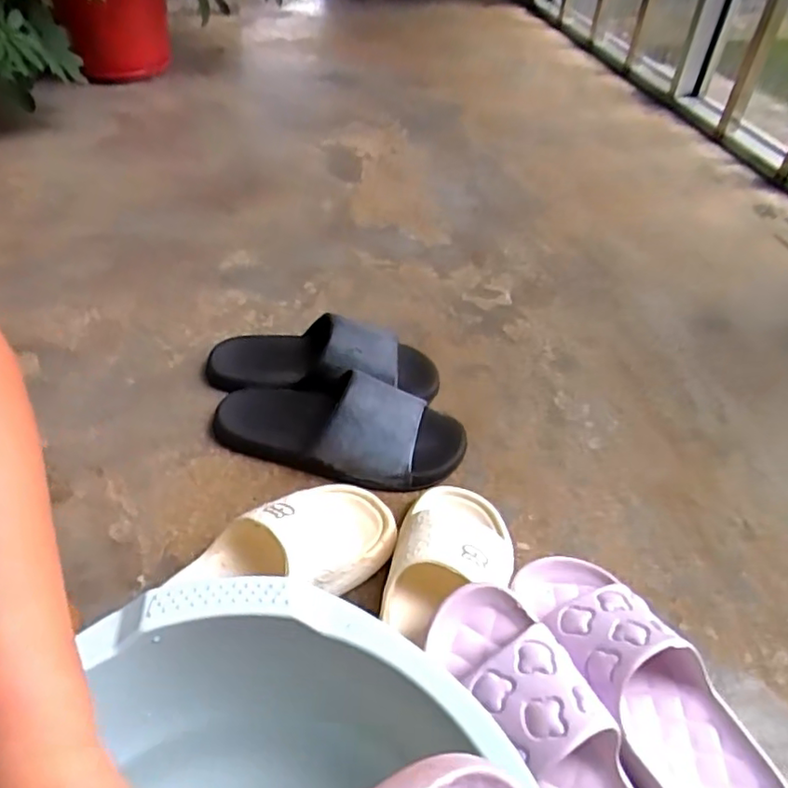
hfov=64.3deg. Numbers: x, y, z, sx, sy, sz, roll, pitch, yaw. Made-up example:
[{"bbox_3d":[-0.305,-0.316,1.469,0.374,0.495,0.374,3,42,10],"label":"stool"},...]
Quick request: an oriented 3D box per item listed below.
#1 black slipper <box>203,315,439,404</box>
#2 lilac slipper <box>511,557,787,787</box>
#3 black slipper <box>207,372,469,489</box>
[{"bbox_3d":[-0.085,-0.039,0.725,0.270,0.081,0.101,7,46,4],"label":"black slipper"},{"bbox_3d":[0.190,0.221,0.473,0.103,0.078,0.254,-23,51,-23],"label":"lilac slipper"},{"bbox_3d":[-0.061,0.032,0.649,0.267,0.074,0.106,8,46,5],"label":"black slipper"}]

